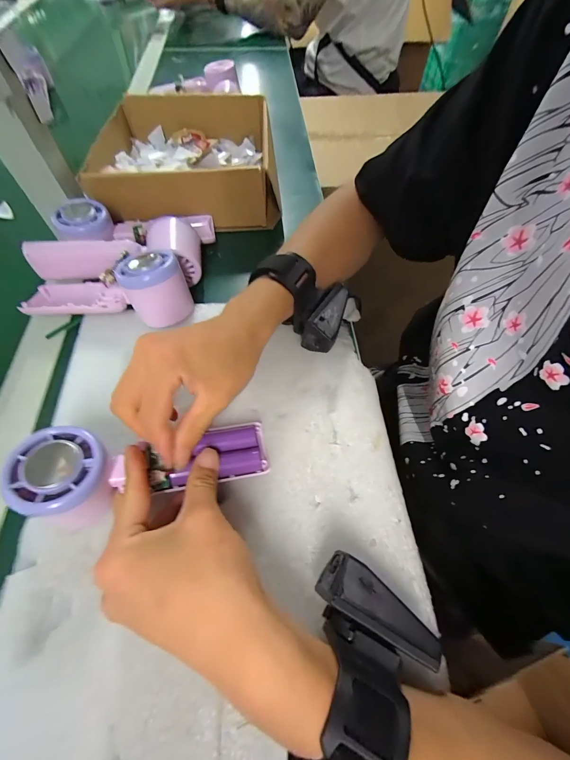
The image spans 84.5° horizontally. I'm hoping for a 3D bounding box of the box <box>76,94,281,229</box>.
[{"bbox_3d":[-0.132,-0.292,0.422,0.217,0.075,0.210,-6,61,-6],"label":"box"}]

